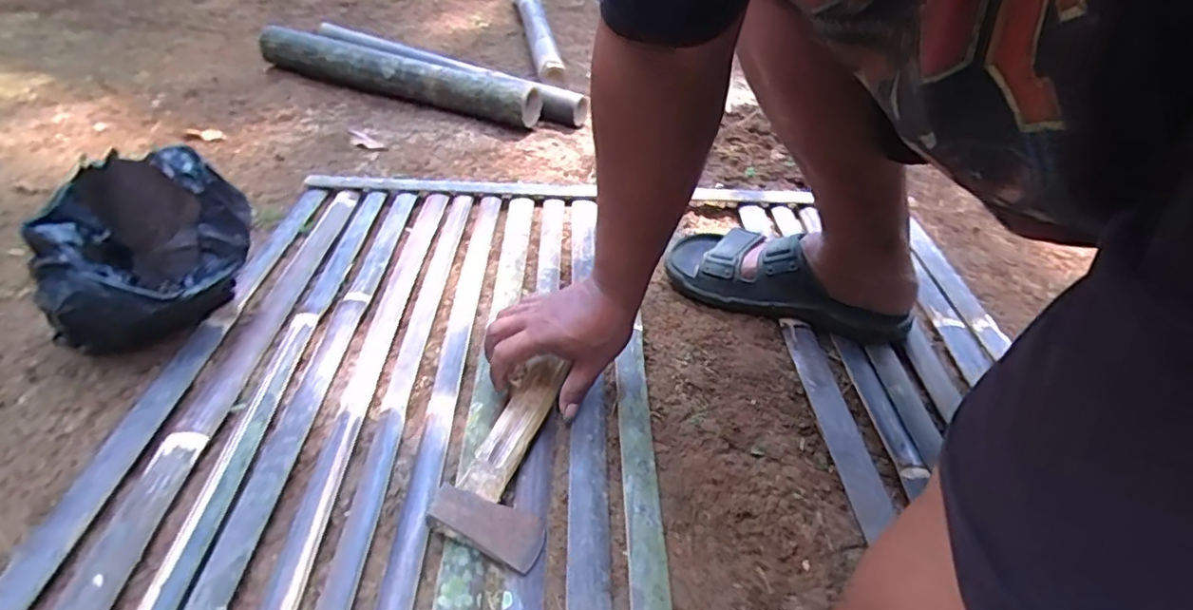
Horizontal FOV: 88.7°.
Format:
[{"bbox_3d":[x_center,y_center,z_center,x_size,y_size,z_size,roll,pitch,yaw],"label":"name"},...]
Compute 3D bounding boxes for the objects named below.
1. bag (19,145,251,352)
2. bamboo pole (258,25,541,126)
[{"bbox_3d":[-0.444,-0.052,0.596,0.150,0.166,0.172,28,44,25],"label":"bag"},{"bbox_3d":[-0.397,-0.439,1.150,0.564,0.081,0.075,19,41,16],"label":"bamboo pole"}]

